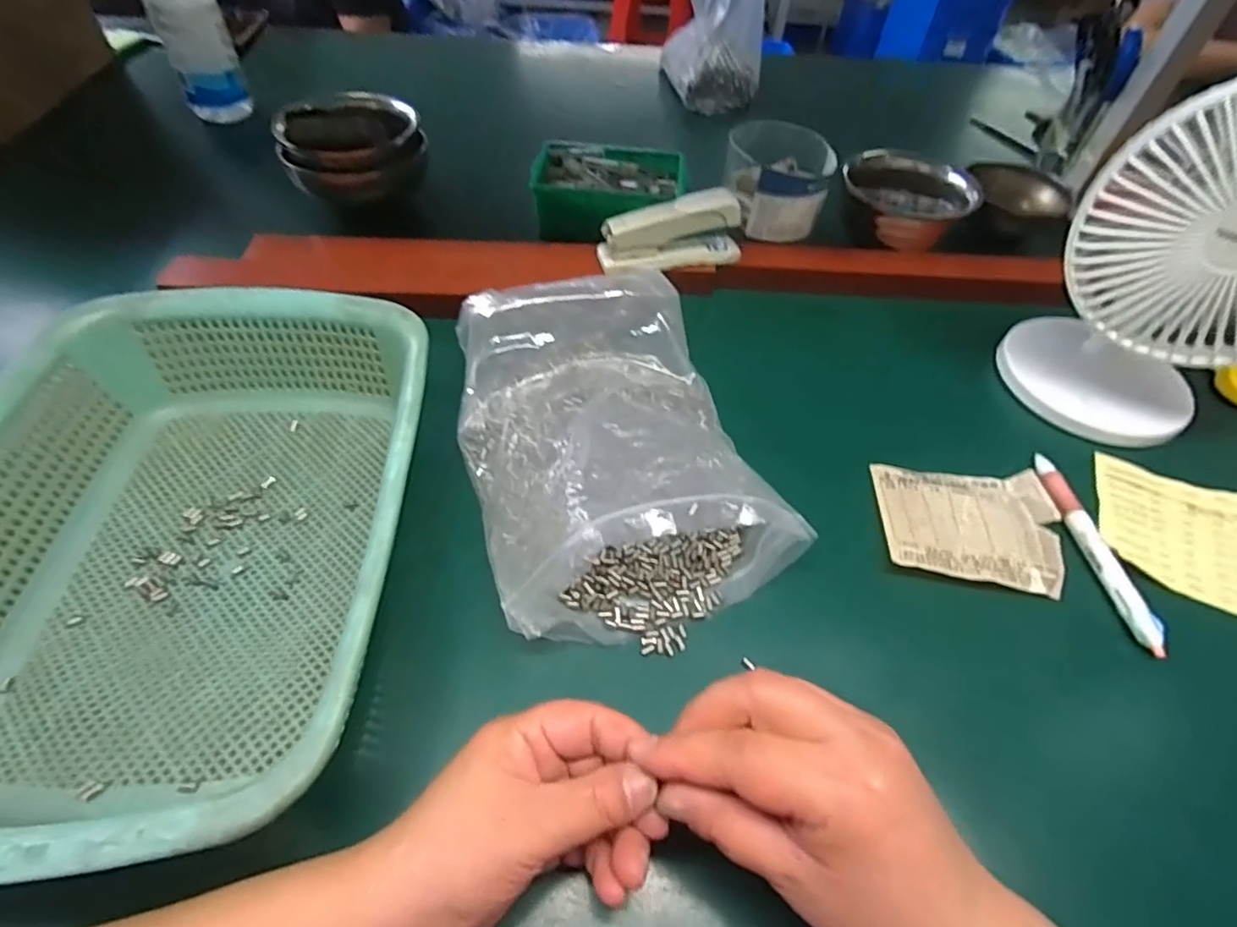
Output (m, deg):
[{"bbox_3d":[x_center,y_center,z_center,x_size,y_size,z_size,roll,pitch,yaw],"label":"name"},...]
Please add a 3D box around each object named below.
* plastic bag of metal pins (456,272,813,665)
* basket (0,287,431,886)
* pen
[{"bbox_3d":[-0.004,-0.019,0.369,0.176,0.061,0.242,-13,53,-15],"label":"plastic bag of metal pins"},{"bbox_3d":[-0.218,0.035,0.300,0.220,0.070,0.291,1,51,-4],"label":"basket"},{"bbox_3d":[0.302,0.051,0.378,0.016,0.010,0.141,-2,51,-6],"label":"pen"}]

